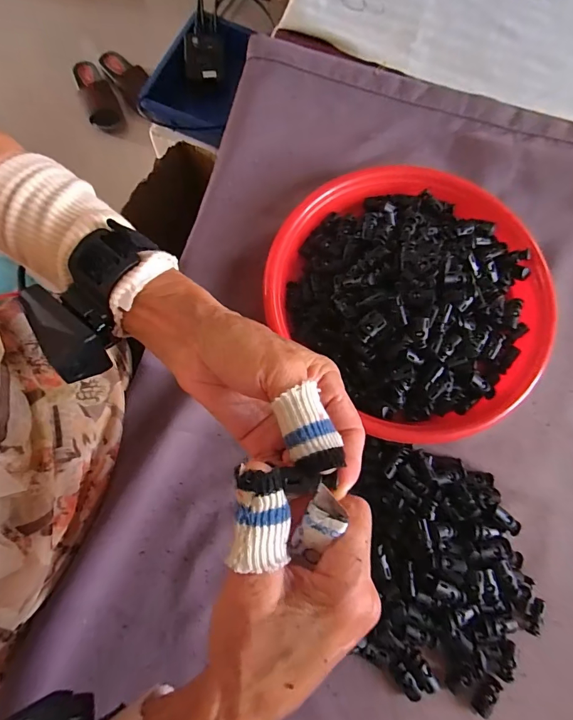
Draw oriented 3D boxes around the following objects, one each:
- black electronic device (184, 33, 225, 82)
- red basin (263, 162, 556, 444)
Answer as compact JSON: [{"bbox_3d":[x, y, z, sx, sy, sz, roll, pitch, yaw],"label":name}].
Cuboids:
[{"bbox_3d":[-0.157,-0.583,0.759,0.075,0.022,0.100,-3,77,-3],"label":"black electronic device"},{"bbox_3d":[0.121,-0.064,0.354,0.231,0.052,0.248,0,77,-2],"label":"red basin"}]

